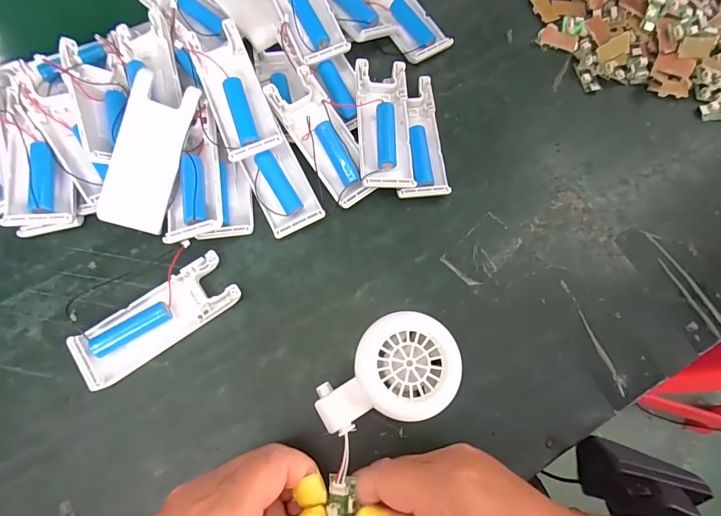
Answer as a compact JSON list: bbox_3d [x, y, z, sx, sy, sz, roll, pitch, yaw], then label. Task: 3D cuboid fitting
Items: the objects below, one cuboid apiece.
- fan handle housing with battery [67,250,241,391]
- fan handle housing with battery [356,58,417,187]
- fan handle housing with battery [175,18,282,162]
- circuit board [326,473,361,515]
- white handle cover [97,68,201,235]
[{"bbox_3d":[-0.134,0.040,0.261,0.104,0.017,0.039,-35,78,-11],"label":"fan handle housing with battery"},{"bbox_3d":[0.018,-0.100,0.304,0.039,0.023,0.101,-3,74,-3],"label":"fan handle housing with battery"},{"bbox_3d":[-0.091,-0.119,0.287,0.041,0.020,0.101,-22,76,-8],"label":"fan handle housing with battery"},{"bbox_3d":[-0.010,0.129,0.210,0.015,0.007,0.024,5,73,-1],"label":"circuit board"},{"bbox_3d":[-0.140,-0.069,0.263,0.039,0.009,0.101,16,90,-26],"label":"white handle cover"}]

